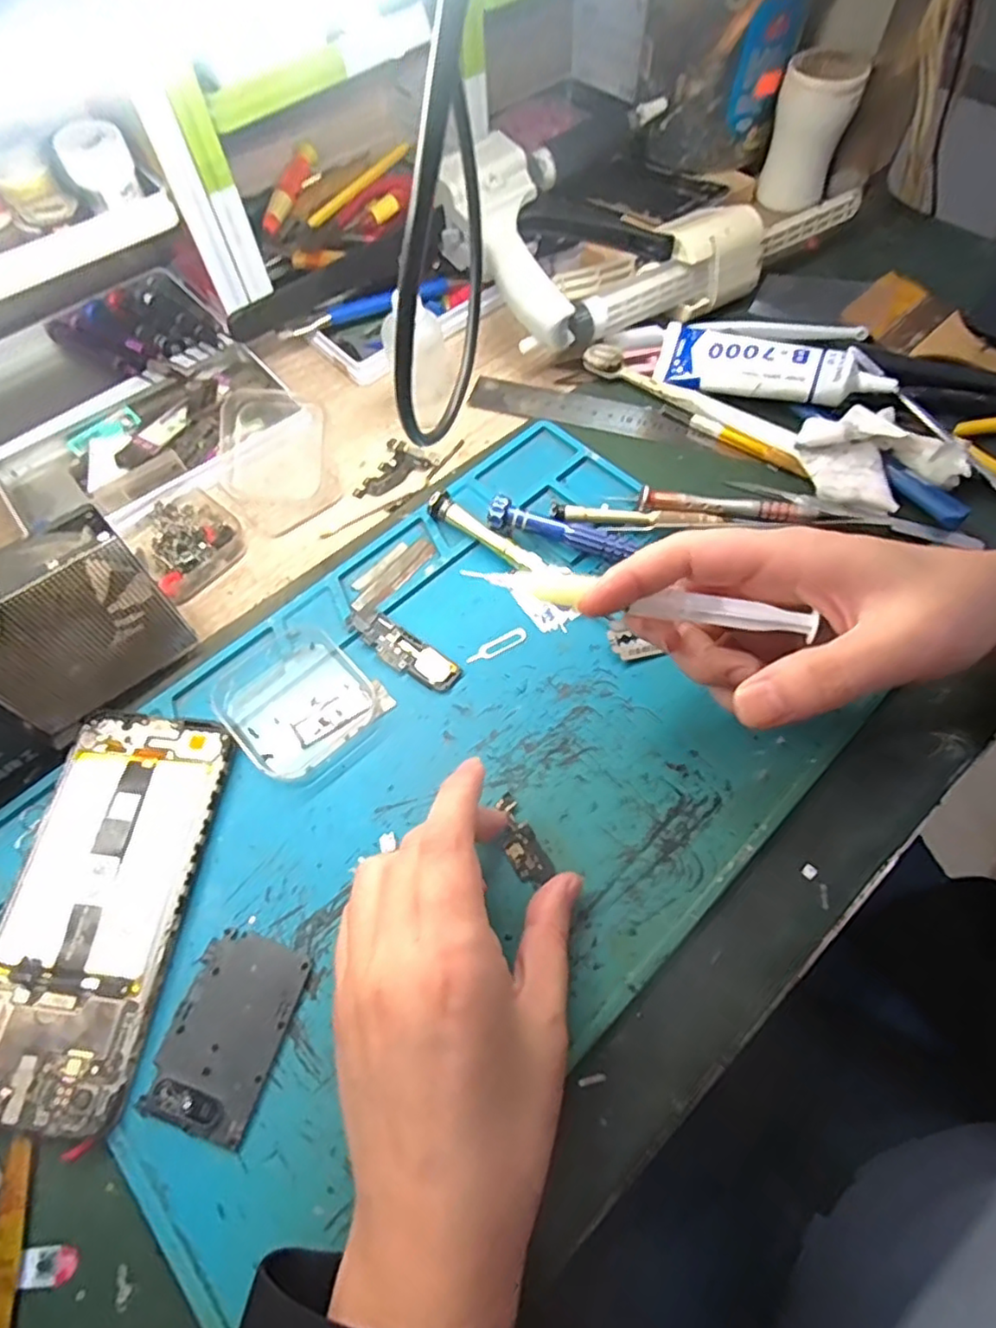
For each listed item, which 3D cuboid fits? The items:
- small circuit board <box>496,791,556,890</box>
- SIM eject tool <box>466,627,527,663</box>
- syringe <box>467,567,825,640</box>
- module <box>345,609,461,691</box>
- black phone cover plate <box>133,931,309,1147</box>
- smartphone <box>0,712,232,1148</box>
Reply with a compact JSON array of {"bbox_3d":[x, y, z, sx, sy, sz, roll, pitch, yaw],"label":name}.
[{"bbox_3d":[0.010,0.076,0.281,0.017,0.004,0.039,-21,65,-9],"label":"small circuit board"},{"bbox_3d":[-0.001,-0.010,0.326,0.034,0.004,0.009,-28,66,-12],"label":"SIM eject tool"},{"bbox_3d":[0.051,-0.027,0.258,0.136,0.010,0.011,11,64,16],"label":"syringe"},{"bbox_3d":[-0.049,-0.008,0.325,0.065,0.004,0.020,35,69,17],"label":"module"},{"bbox_3d":[-0.105,0.142,0.249,0.043,0.004,0.066,15,65,9],"label":"black phone cover plate"},{"bbox_3d":[-0.168,0.098,0.269,0.069,0.011,0.160,5,64,4],"label":"smartphone"}]

